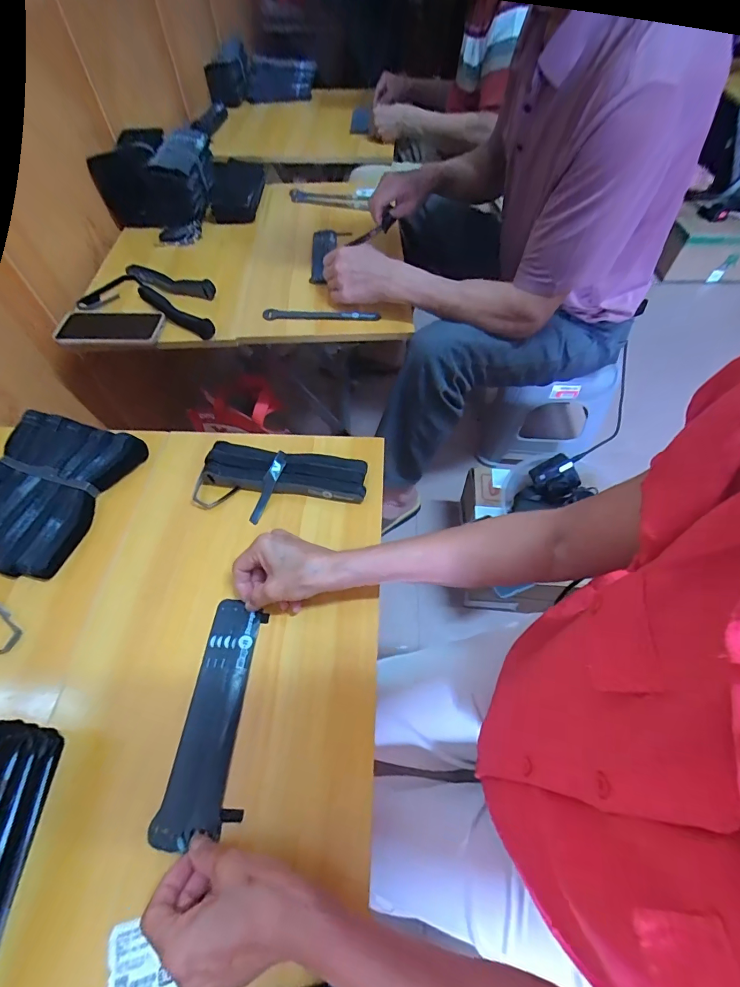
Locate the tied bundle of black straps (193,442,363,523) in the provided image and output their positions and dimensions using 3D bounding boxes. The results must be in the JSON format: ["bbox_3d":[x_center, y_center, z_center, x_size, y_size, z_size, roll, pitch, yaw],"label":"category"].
[{"bbox_3d":[-0.107,-0.015,0.499,0.198,0.024,0.087,7,57,5],"label":"tied bundle of black straps"}]

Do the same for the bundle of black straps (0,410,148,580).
[{"bbox_3d":[-0.403,-0.011,0.488,0.187,0.038,0.204,10,58,7],"label":"bundle of black straps"}]

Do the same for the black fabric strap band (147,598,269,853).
[{"bbox_3d":[-0.139,0.199,0.378,0.060,0.014,0.194,3,59,3],"label":"black fabric strap band"}]

